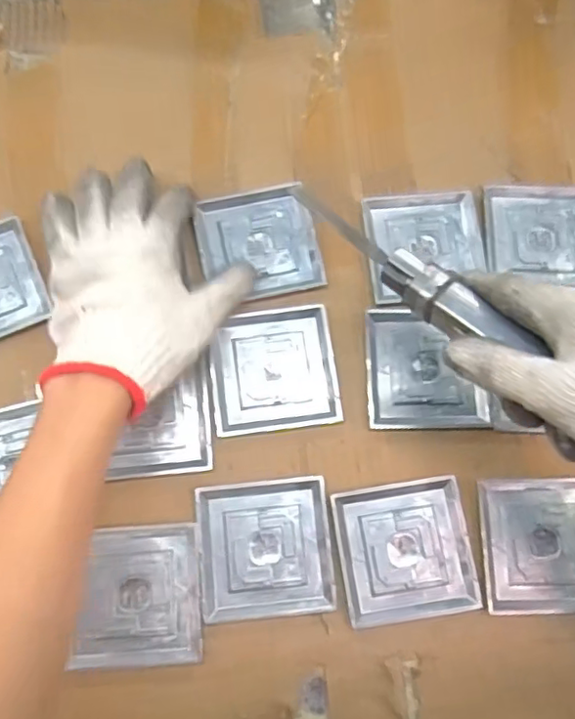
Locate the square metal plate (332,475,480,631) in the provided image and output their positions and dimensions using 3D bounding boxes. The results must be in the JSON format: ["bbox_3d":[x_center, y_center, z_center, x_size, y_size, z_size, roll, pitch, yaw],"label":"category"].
[{"bbox_3d":[0.081,0.132,0.411,0.089,0.004,0.090,-8,77,-3],"label":"square metal plate"}]

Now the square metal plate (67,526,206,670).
[{"bbox_3d":[-0.102,0.162,0.409,0.084,0.015,0.090,-3,77,-2],"label":"square metal plate"}]

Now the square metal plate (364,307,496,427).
[{"bbox_3d":[0.103,0.006,0.441,0.085,0.004,0.089,0,77,-1],"label":"square metal plate"}]

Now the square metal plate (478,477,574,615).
[{"bbox_3d":[0.182,0.129,0.414,0.089,0.005,0.088,-1,77,-1],"label":"square metal plate"}]

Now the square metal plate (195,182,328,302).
[{"bbox_3d":[-0.023,-0.092,0.467,0.089,0.006,0.089,-11,77,-4],"label":"square metal plate"}]

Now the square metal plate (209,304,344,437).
[{"bbox_3d":[-0.010,0.007,0.442,0.091,0.006,0.090,-7,77,-3],"label":"square metal plate"}]

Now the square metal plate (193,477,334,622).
[{"bbox_3d":[-0.015,0.131,0.412,0.090,0.006,0.089,-5,77,-2],"label":"square metal plate"}]

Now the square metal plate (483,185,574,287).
[{"bbox_3d":[0.205,-0.102,0.473,0.090,0.006,0.083,0,77,-1],"label":"square metal plate"}]

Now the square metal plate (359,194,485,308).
[{"bbox_3d":[0.109,-0.090,0.467,0.092,0.008,0.086,-7,77,-3],"label":"square metal plate"}]

